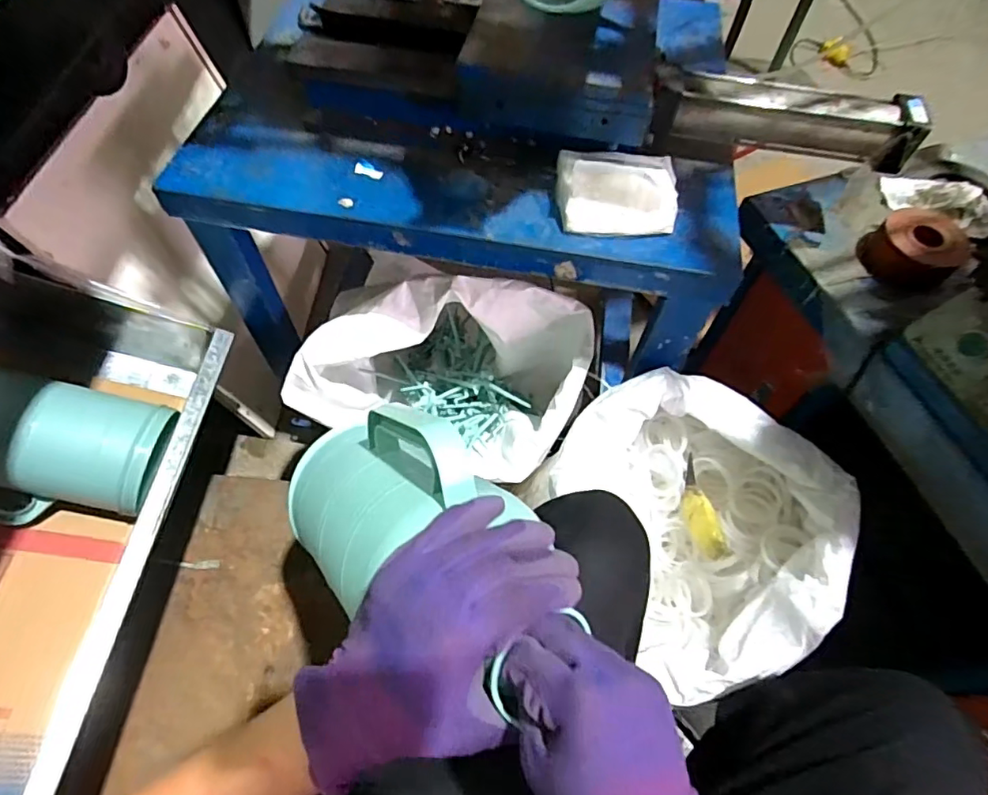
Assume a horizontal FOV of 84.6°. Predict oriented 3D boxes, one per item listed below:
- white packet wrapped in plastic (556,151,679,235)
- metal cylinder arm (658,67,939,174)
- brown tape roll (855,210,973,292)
[{"bbox_3d":[0.134,-0.229,0.581,0.126,0.061,0.087,-2,60,-4],"label":"white packet wrapped in plastic"},{"bbox_3d":[0.320,-0.310,0.618,0.293,0.070,0.062,10,60,3],"label":"metal cylinder arm"},{"bbox_3d":[0.515,-0.181,0.669,0.115,0.053,0.105,-39,69,-21],"label":"brown tape roll"}]

